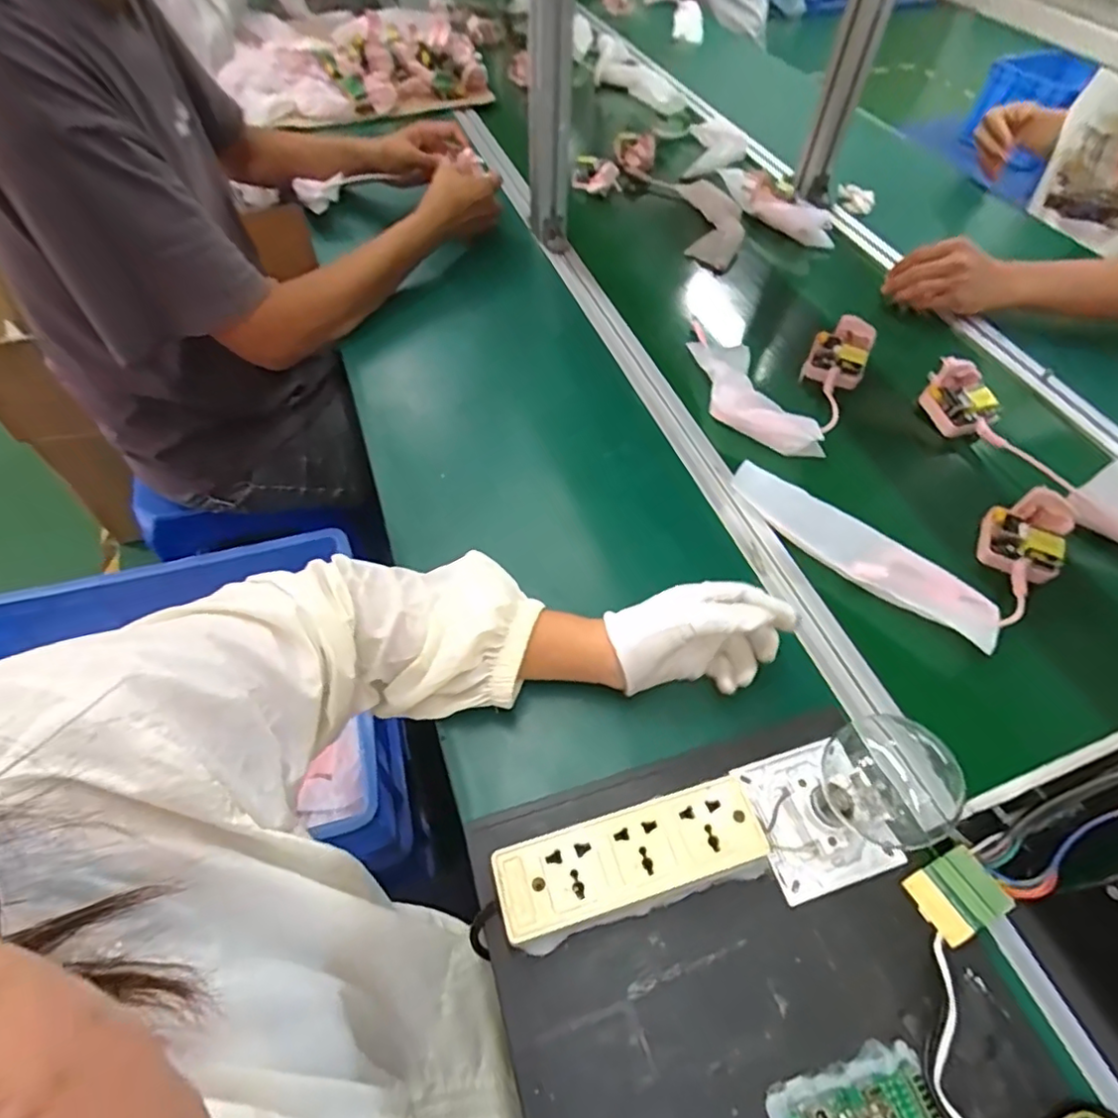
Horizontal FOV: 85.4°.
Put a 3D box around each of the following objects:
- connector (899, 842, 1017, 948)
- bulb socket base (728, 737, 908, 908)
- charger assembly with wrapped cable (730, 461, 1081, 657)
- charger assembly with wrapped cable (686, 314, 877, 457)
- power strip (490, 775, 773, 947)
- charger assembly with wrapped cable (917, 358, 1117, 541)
[{"bbox_3d":[0.248,0.210,0.378,0.047,0.009,0.041,-40,62,11],"label":"connector"},{"bbox_3d":[0.172,0.169,0.404,0.077,0.032,0.088,-14,55,-11],"label":"bulb socket base"},{"bbox_3d":[0.318,-0.044,0.565,0.259,0.040,0.192,38,62,23],"label":"charger assembly with wrapped cable"},{"bbox_3d":[0.233,-0.215,0.686,0.196,0.040,0.211,0,54,-1],"label":"charger assembly with wrapped cable"},{"bbox_3d":[0.046,0.191,0.385,0.167,0.030,0.057,-13,55,-10],"label":"power strip"},{"bbox_3d":[0.533,-0.086,0.598,0.348,0.045,0.152,27,58,18],"label":"charger assembly with wrapped cable"}]

